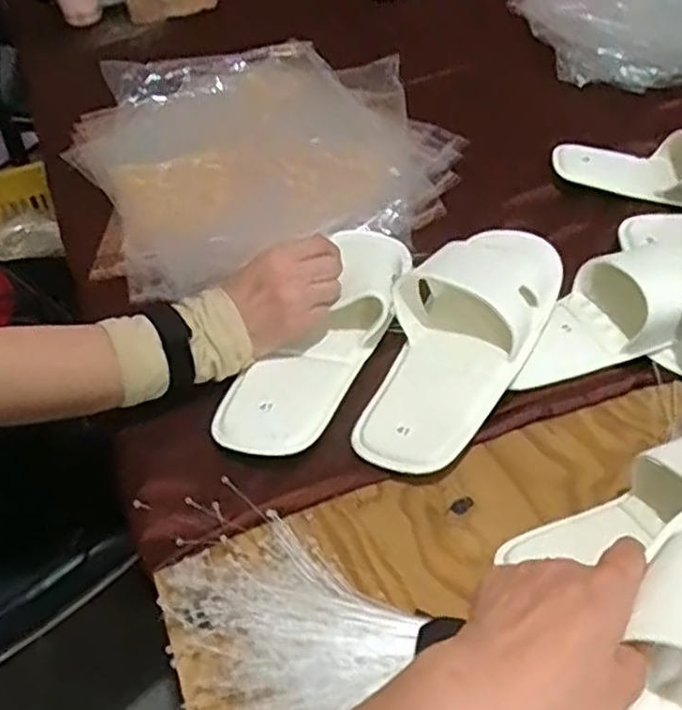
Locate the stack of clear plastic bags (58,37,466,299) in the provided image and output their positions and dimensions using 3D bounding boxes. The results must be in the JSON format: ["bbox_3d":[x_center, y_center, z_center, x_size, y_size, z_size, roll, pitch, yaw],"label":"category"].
[{"bbox_3d":[-0.096,-0.243,0.839,0.399,0.039,0.416,-19,49,-11],"label":"stack of clear plastic bags"}]

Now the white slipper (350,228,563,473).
[{"bbox_3d":[0.094,-0.011,0.577,0.112,0.065,0.244,15,48,21],"label":"white slipper"}]

